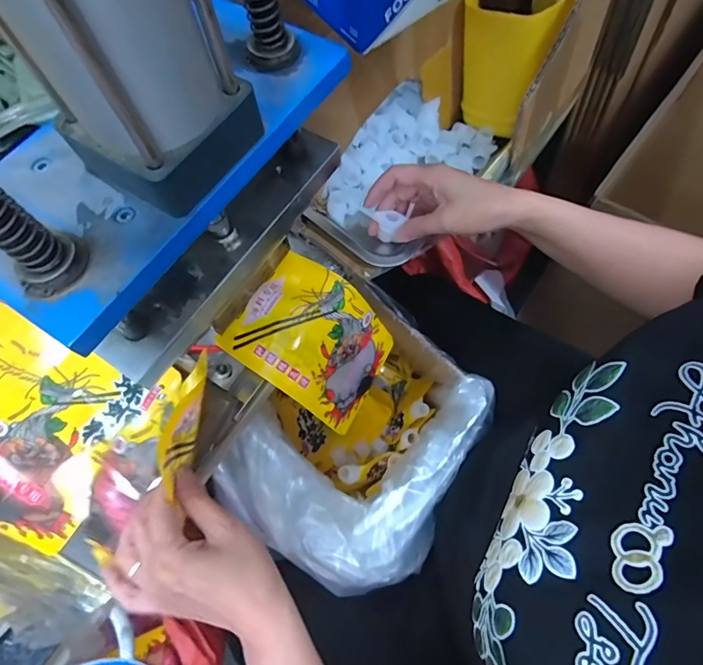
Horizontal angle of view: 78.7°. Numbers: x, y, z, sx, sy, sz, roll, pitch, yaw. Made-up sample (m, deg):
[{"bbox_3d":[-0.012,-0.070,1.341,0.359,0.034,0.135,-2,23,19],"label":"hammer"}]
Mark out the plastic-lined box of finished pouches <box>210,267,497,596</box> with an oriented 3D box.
[{"bbox_3d":[0.020,0.137,0.577,0.251,0.166,0.333,31,72,14],"label":"plastic-lined box of finished pouches"}]

